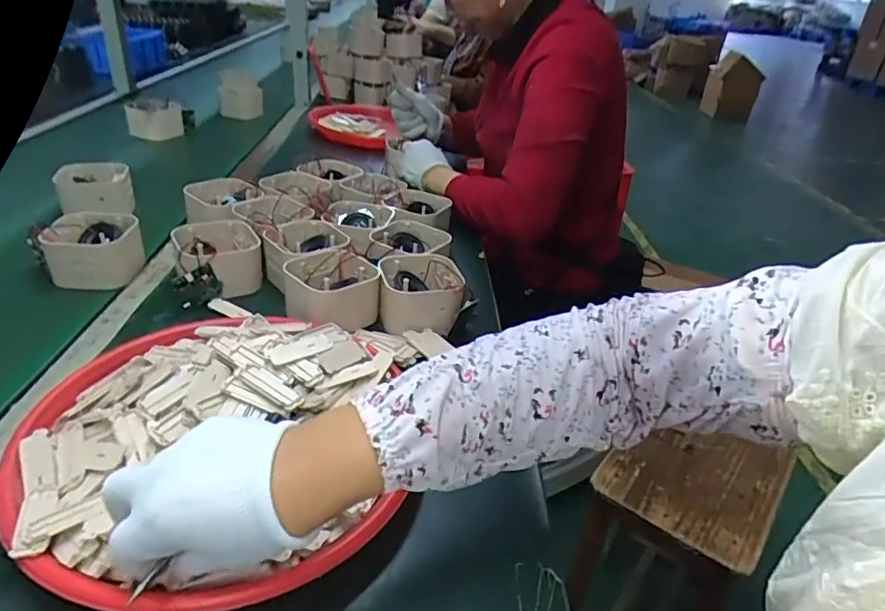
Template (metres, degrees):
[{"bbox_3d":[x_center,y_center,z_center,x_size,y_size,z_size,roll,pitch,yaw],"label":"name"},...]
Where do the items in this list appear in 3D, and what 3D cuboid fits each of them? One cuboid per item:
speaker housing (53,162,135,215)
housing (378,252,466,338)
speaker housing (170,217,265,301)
[{"bbox_3d":[-0.492,-0.161,0.790,0.095,0.061,0.073,-12,35,-27],"label":"speaker housing"},{"bbox_3d":[-0.026,-0.014,0.635,0.090,0.056,0.100,0,31,-8],"label":"housing"},{"bbox_3d":[-0.261,-0.054,0.656,0.090,0.058,0.090,-12,35,-27],"label":"speaker housing"}]

